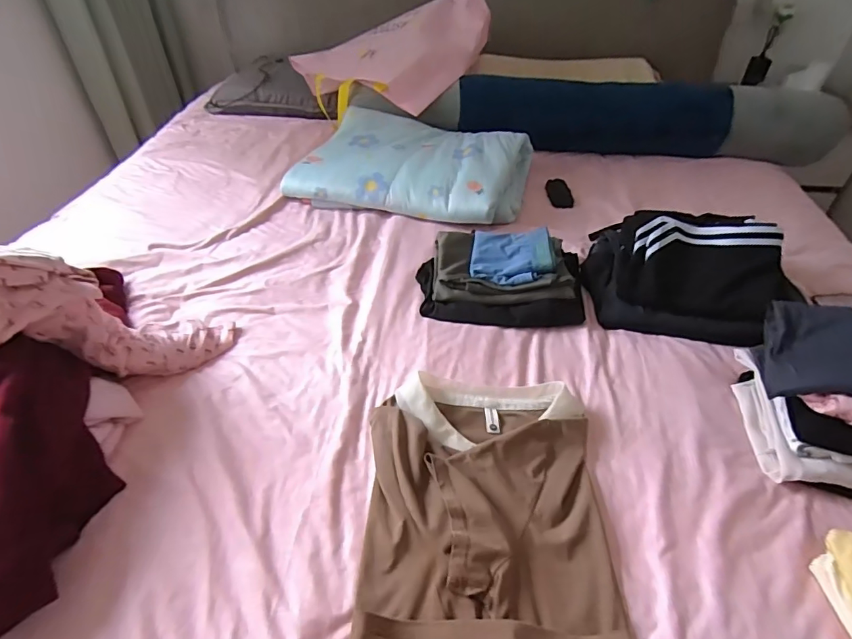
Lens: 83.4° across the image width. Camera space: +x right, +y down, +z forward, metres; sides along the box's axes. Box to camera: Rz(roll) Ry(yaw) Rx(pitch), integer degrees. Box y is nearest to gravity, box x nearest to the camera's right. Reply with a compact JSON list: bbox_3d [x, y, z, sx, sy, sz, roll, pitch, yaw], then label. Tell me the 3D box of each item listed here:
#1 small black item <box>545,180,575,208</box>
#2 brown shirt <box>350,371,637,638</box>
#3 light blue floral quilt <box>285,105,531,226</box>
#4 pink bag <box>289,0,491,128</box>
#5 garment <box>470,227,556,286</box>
[{"bbox_3d":[0.325,-0.308,1.166,0.055,0.013,0.121,-2,43,-1],"label":"small black item"},{"bbox_3d":[0.069,0.247,0.522,0.269,0.042,0.431,1,43,1],"label":"brown shirt"},{"bbox_3d":[-0.031,-0.372,1.154,0.521,0.110,0.343,13,44,14],"label":"light blue floral quilt"},{"bbox_3d":[-0.080,-0.731,1.366,0.575,0.090,0.396,-19,65,5],"label":"pink bag"},{"bbox_3d":[0.155,-0.117,0.852,0.145,0.036,0.133,7,43,8],"label":"garment"}]

